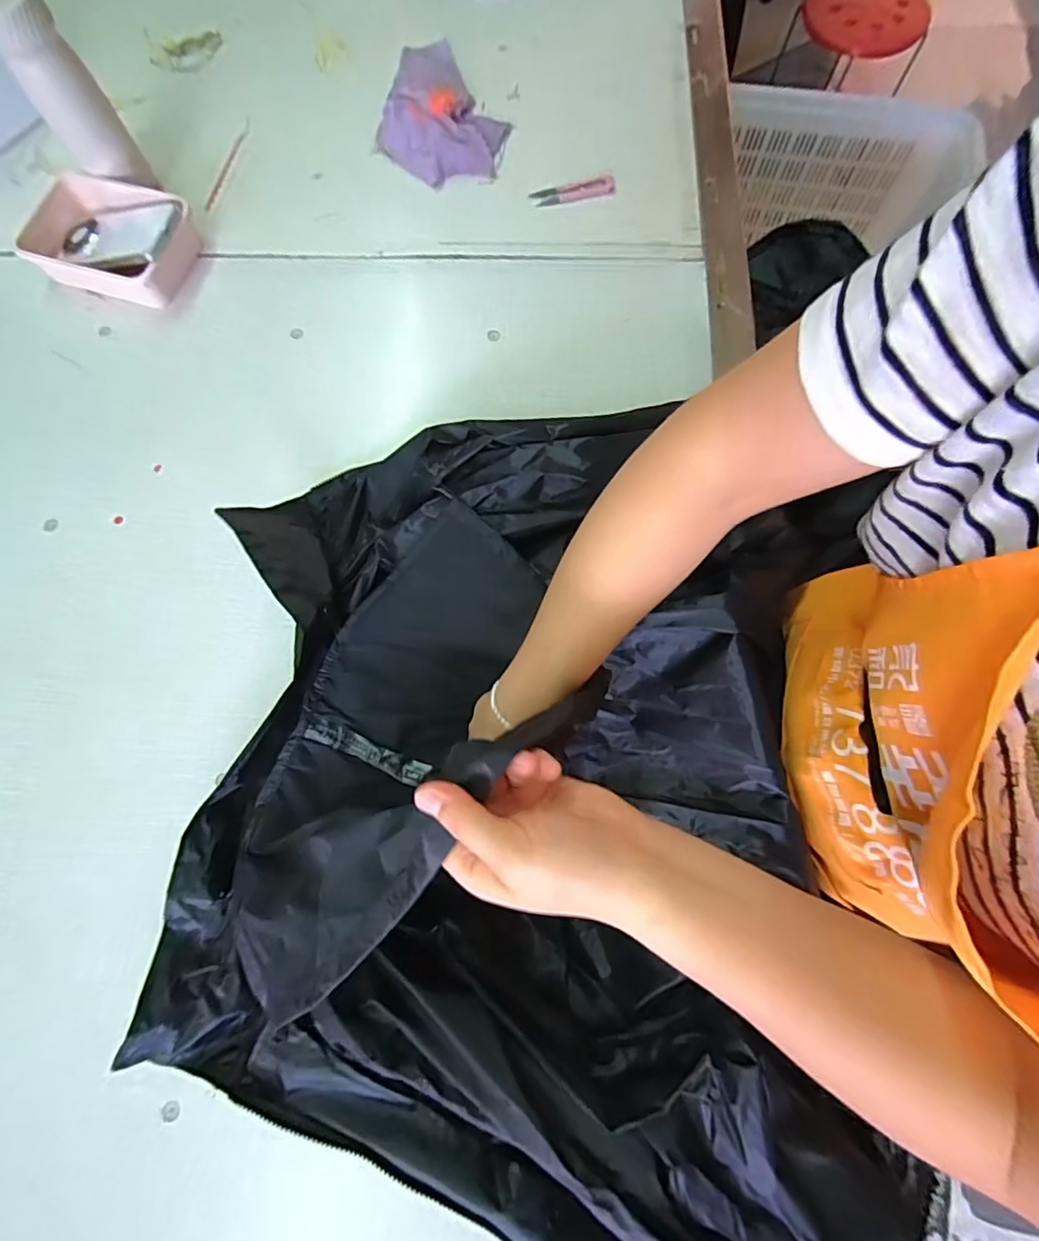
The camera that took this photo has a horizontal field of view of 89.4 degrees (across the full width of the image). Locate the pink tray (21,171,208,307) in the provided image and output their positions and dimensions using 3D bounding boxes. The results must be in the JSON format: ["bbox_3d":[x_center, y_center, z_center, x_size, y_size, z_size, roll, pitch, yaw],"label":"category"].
[{"bbox_3d":[-0.458,-0.435,0.597,0.169,0.049,0.122,15,76,4],"label":"pink tray"}]

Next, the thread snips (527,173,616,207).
[{"bbox_3d":[0.065,-0.512,0.623,0.100,0.007,0.028,-9,76,-2],"label":"thread snips"}]

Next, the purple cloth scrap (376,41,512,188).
[{"bbox_3d":[-0.113,-0.644,0.657,0.153,0.034,0.231,-24,76,-5],"label":"purple cloth scrap"}]

